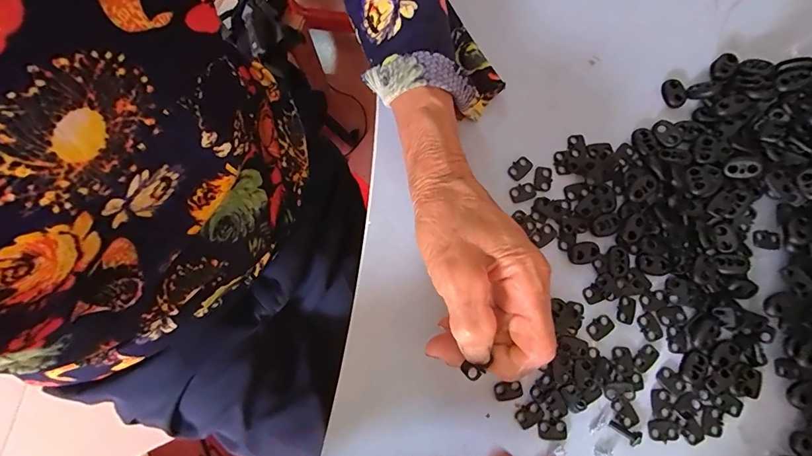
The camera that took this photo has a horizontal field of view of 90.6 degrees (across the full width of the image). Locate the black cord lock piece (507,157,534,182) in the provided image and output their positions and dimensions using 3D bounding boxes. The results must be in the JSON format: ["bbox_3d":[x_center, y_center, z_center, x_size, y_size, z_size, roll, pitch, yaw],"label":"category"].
[{"bbox_3d":[0.083,-0.043,0.294,0.013,0.004,0.018,44,81,11],"label":"black cord lock piece"}]

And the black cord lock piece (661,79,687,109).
[{"bbox_3d":[0.201,-0.101,0.299,0.014,0.006,0.021,-9,76,-1],"label":"black cord lock piece"}]

